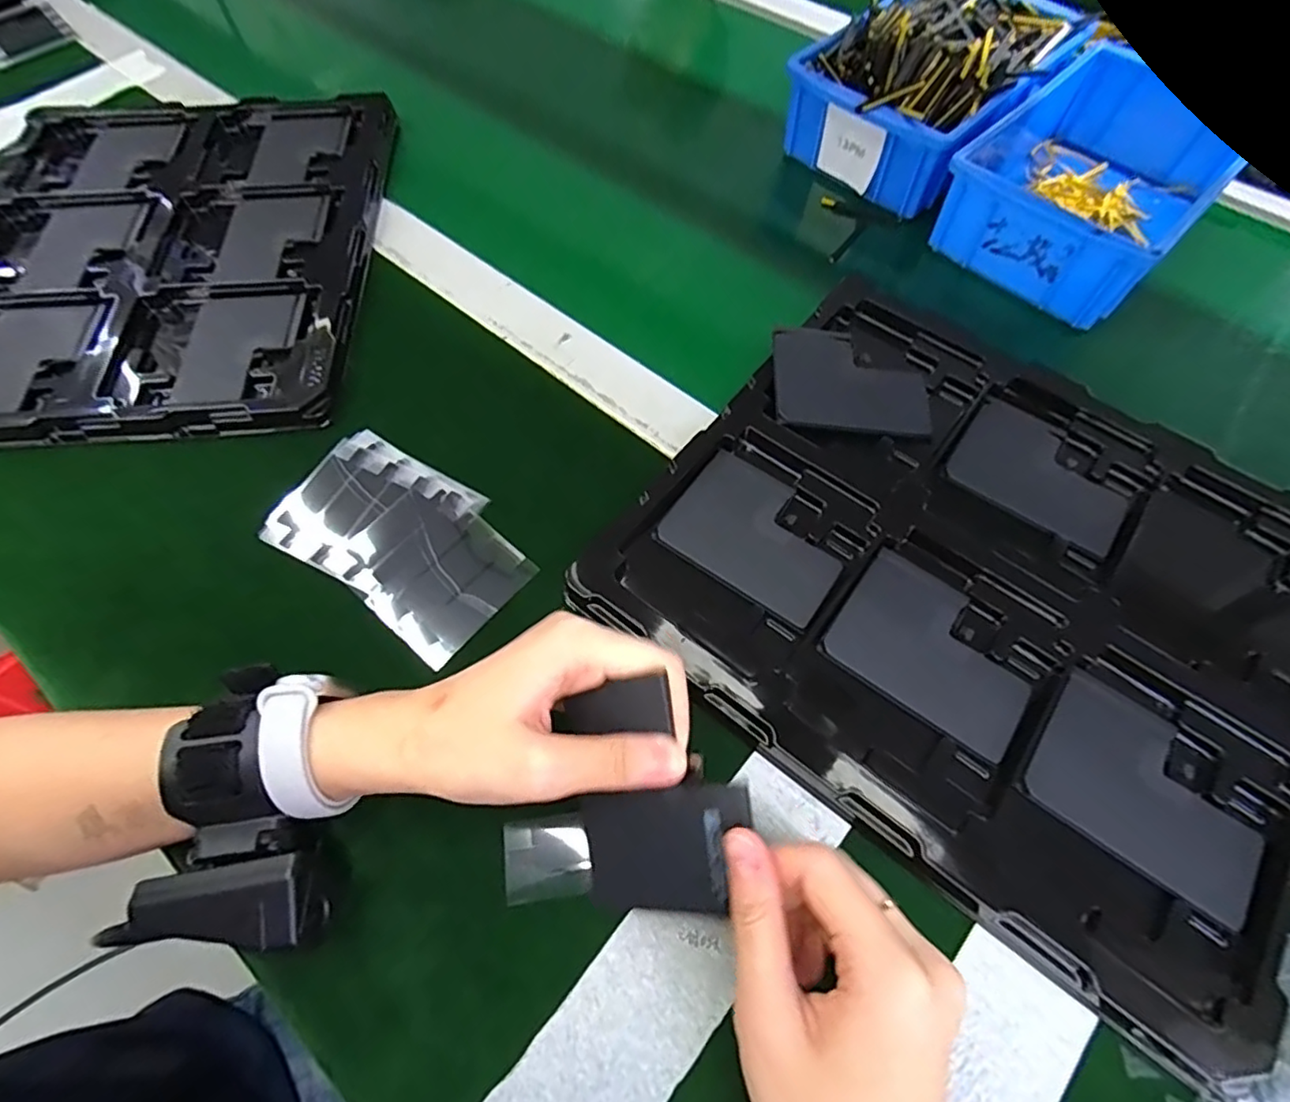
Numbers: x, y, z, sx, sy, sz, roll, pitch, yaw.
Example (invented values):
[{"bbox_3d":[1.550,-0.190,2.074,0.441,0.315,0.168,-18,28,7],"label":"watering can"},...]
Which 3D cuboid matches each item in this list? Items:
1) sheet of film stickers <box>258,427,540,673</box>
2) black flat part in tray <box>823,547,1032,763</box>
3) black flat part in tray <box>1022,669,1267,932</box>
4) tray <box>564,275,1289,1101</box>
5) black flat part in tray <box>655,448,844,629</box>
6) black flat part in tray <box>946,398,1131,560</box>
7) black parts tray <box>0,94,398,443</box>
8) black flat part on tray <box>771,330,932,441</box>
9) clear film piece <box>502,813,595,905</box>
[{"bbox_3d":[-0.132,-0.007,0.339,0.137,0.005,0.084,33,68,11],"label":"sheet of film stickers"},{"bbox_3d":[0.140,0.046,0.299,0.089,0.004,0.067,35,69,15],"label":"black flat part in tray"},{"bbox_3d":[0.217,0.103,0.268,0.090,0.005,0.068,34,69,15],"label":"black flat part in tray"},{"bbox_3d":[0.172,0.008,0.313,0.318,0.024,0.282,36,69,16],"label":"tray"},{"bbox_3d":[0.060,-0.009,0.327,0.090,0.005,0.069,34,69,15],"label":"black flat part in tray"},{"bbox_3d":[0.220,-0.041,0.345,0.090,0.010,0.066,36,69,15],"label":"black flat part in tray"},{"bbox_3d":[-0.338,-0.216,0.431,0.283,0.017,0.329,-3,64,-2],"label":"black parts tray"},{"bbox_3d":[0.120,-0.100,0.364,0.088,0.006,0.068,4,64,2],"label":"black flat part on tray"},{"bbox_3d":[-0.042,0.133,0.270,0.037,0.004,0.032,-8,62,-6],"label":"clear film piece"}]

